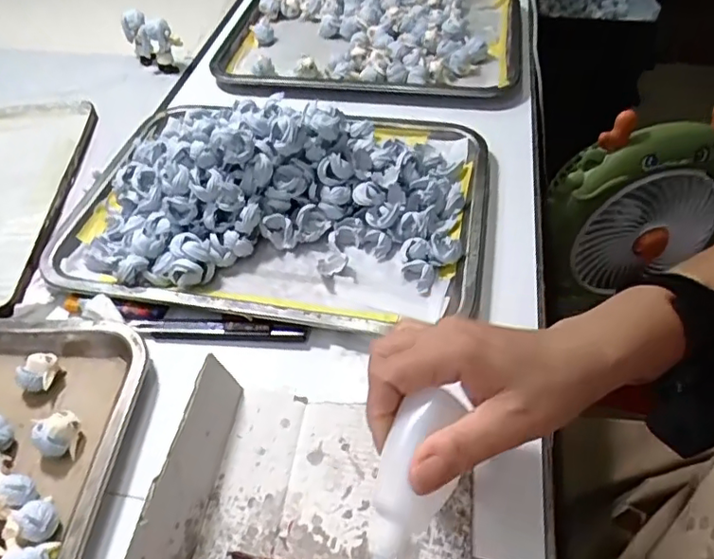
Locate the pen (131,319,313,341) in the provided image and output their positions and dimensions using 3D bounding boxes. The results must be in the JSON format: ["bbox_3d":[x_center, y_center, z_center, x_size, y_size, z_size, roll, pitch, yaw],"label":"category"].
[{"bbox_3d":[-0.100,0.035,0.417,0.127,0.010,0.011,3,49,4],"label":"pen"}]

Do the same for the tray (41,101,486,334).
[{"bbox_3d":[-0.065,-0.080,0.473,0.341,0.076,0.237,7,50,8],"label":"tray"}]

